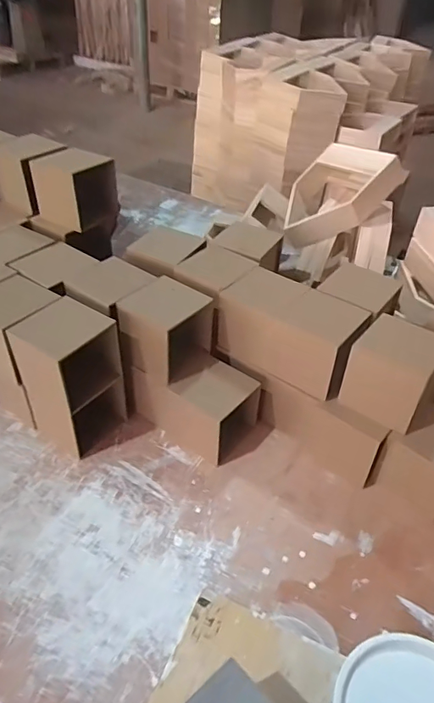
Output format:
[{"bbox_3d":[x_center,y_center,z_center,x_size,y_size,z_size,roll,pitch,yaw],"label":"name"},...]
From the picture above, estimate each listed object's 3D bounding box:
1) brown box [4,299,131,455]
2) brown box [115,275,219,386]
[{"bbox_3d":[-0.230,0.045,0.764,0.121,0.225,0.125,25,44,24],"label":"brown box"},{"bbox_3d":[-0.078,-0.035,0.770,0.117,0.113,0.126,31,47,30],"label":"brown box"}]

